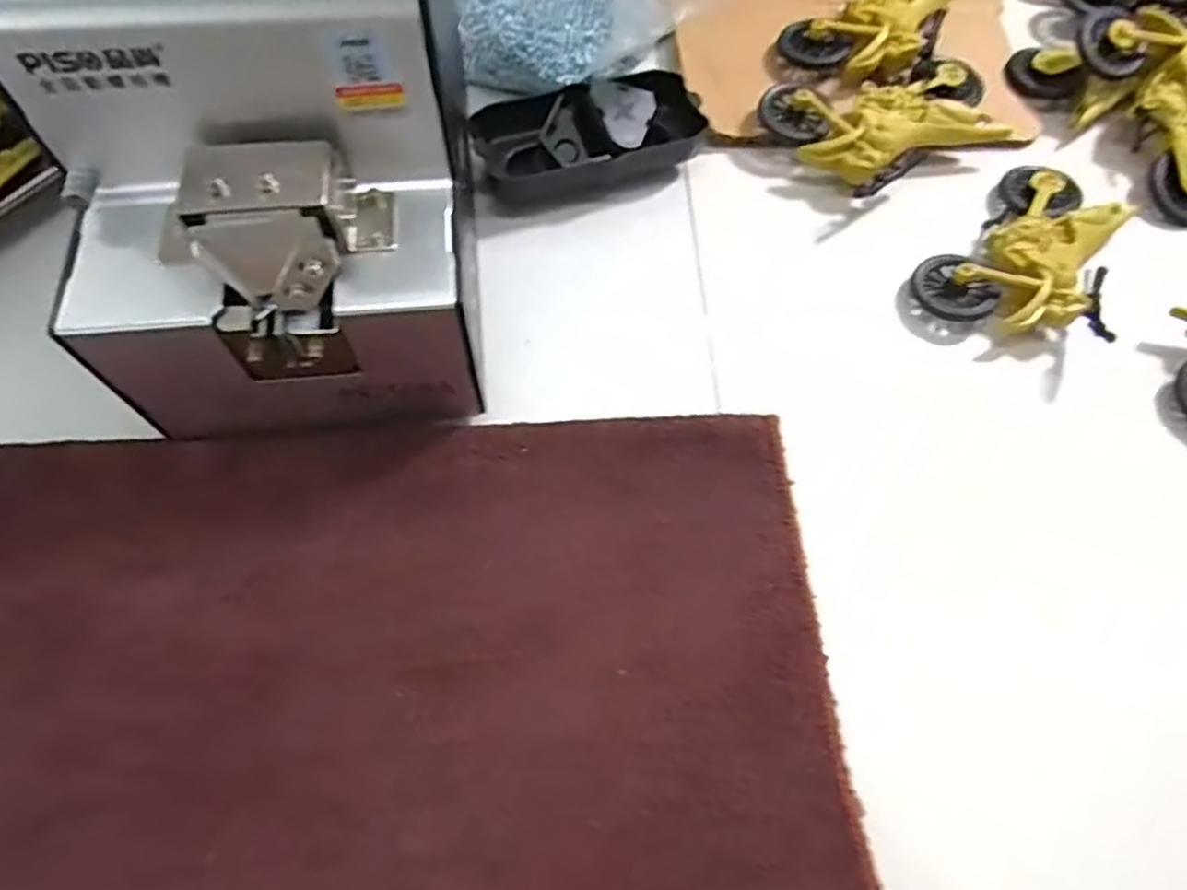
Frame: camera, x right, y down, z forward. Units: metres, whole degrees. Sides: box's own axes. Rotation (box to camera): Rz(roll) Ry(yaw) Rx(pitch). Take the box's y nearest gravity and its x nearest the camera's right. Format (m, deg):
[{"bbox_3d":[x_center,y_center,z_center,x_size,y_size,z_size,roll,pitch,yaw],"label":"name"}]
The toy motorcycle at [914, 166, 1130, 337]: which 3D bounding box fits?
[{"bbox_3d":[0.201,-0.093,0.331,0.079,0.025,0.100,23,66,8],"label":"toy motorcycle"}]

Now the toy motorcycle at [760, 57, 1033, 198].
[{"bbox_3d":[0.154,-0.169,0.366,0.117,0.029,0.079,-26,69,-14],"label":"toy motorcycle"}]

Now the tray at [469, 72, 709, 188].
[{"bbox_3d":[-0.001,-0.150,0.345,0.107,0.024,0.051,-17,67,-10],"label":"tray"}]

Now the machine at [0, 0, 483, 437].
[{"bbox_3d":[-0.109,-0.102,0.252,0.129,0.141,0.173,-5,65,-5],"label":"machine"}]

